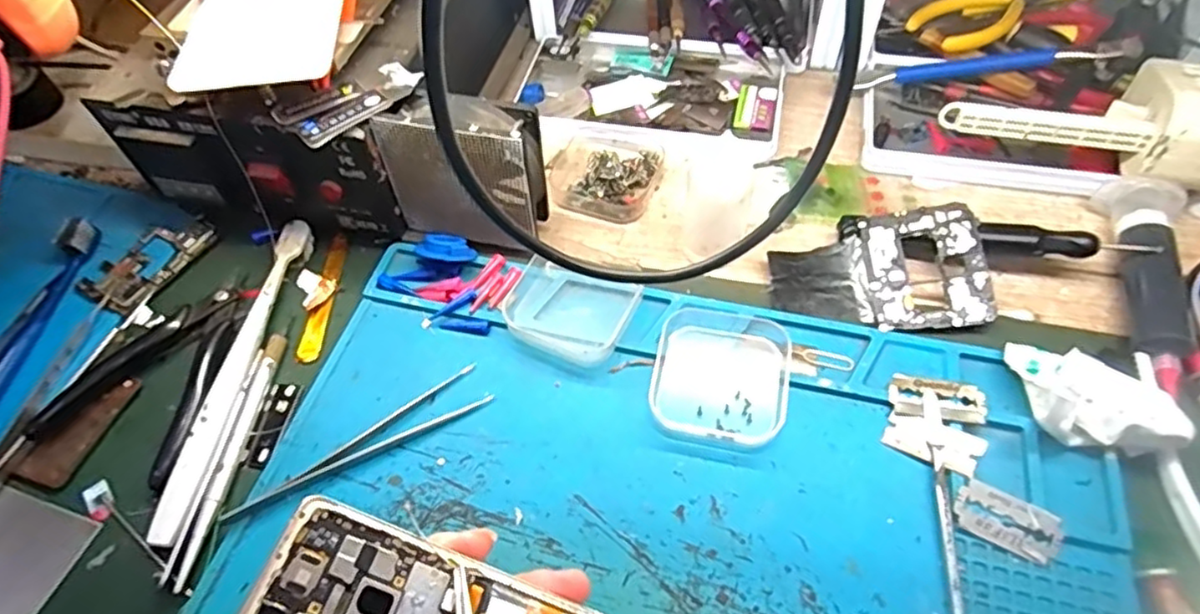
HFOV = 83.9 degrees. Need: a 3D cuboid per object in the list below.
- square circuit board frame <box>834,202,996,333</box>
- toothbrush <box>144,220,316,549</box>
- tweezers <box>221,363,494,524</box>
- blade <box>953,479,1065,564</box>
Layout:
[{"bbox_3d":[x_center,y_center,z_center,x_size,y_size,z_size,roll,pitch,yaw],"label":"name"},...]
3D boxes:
[{"bbox_3d":[0.169,-0.021,0.357,0.066,0.008,0.069,-4,71,13],"label":"square circuit board frame"},{"bbox_3d":[-0.188,0.030,0.350,0.017,0.011,0.184,2,56,6],"label":"toothbrush"},{"bbox_3d":[-0.112,0.069,0.319,0.126,0.010,0.024,-33,60,-17],"label":"tweezers"},{"bbox_3d":[0.174,0.091,0.284,0.041,0.004,0.022,23,76,15],"label":"blade"}]

